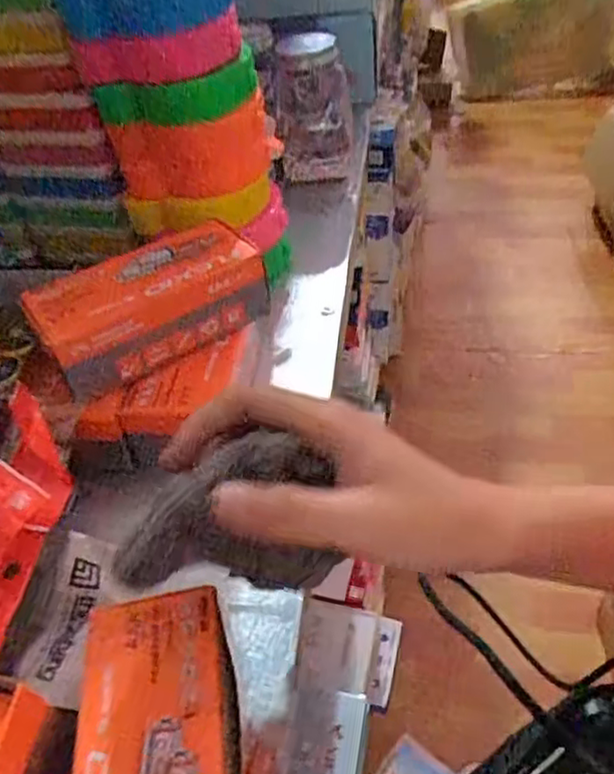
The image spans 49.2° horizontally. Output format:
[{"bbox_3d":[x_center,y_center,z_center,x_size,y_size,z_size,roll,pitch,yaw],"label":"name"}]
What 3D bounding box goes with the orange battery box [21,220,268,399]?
[{"bbox_3d":[-0.092,-0.051,0.391,0.125,0.043,0.065,-31,49,-22],"label":"orange battery box"}]

